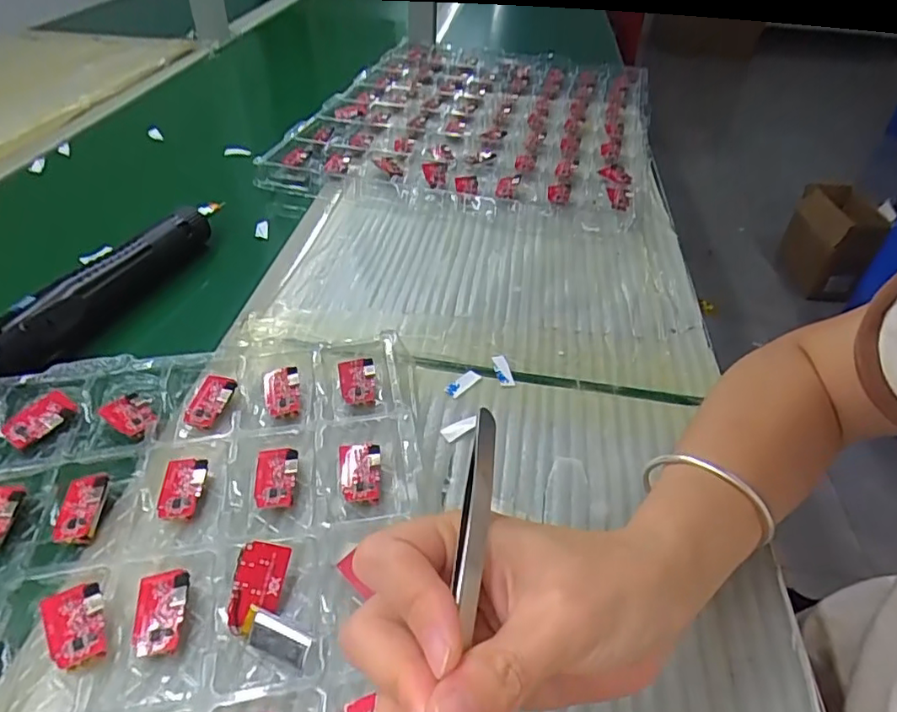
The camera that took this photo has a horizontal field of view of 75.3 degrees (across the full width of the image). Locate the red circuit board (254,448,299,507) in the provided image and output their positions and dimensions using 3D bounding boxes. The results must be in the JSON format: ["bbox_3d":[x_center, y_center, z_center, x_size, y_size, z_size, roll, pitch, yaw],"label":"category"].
[{"bbox_3d":[-0.090,0.064,0.305,0.021,0.011,0.032,-1,41,-6],"label":"red circuit board"}]

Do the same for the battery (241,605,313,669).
[{"bbox_3d":[-0.073,0.119,0.245,0.033,0.005,0.015,21,74,20],"label":"battery"}]

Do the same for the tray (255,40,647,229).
[{"bbox_3d":[0.051,-0.301,0.705,0.356,0.022,0.475,12,42,8],"label":"tray"}]

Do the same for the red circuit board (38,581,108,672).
[{"bbox_3d":[-0.157,0.115,0.247,0.021,0.009,0.036,-22,48,-27],"label":"red circuit board"}]

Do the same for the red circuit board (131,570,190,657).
[{"bbox_3d":[-0.125,0.111,0.252,0.021,0.010,0.036,-5,42,-10],"label":"red circuit board"}]

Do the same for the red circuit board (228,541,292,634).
[{"bbox_3d":[-0.085,0.102,0.259,0.021,0.004,0.037,14,68,-11],"label":"red circuit board"}]

